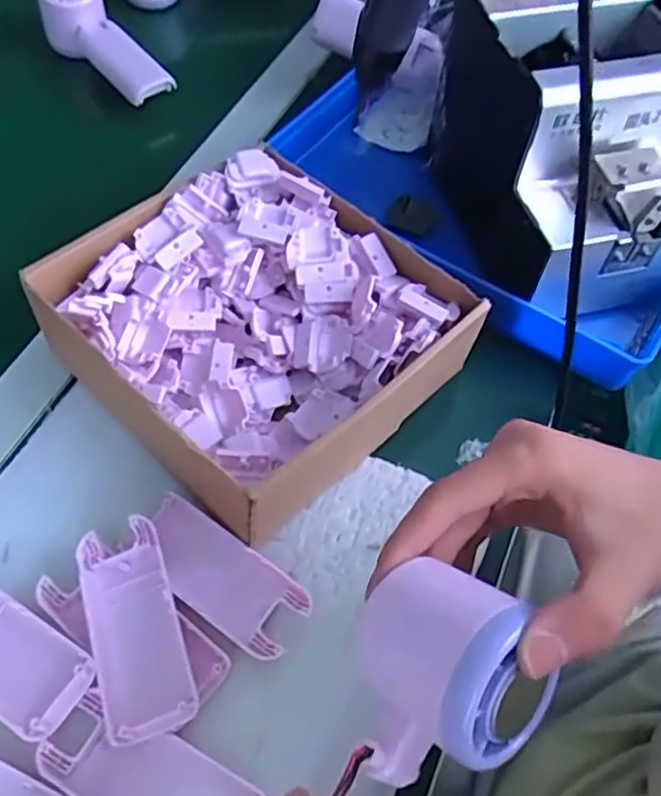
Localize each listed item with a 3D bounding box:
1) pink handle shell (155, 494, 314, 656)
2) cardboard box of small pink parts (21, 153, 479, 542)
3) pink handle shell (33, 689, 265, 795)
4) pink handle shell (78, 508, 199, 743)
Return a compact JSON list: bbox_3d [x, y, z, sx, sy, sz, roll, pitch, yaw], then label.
[{"bbox_3d":[-0.059,0.097,0.373,0.098,0.016,0.045,32,63,15],"label":"pink handle shell"},{"bbox_3d":[-0.039,-0.043,0.424,0.209,0.072,0.192,38,64,18],"label":"cardboard box of small pink parts"},{"bbox_3d":[-0.081,0.181,0.321,0.103,0.018,0.043,26,61,12],"label":"pink handle shell"},{"bbox_3d":[-0.098,0.115,0.346,0.041,0.019,0.104,-17,61,-13],"label":"pink handle shell"}]

